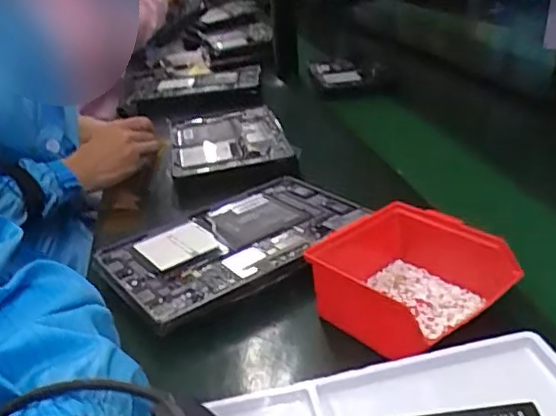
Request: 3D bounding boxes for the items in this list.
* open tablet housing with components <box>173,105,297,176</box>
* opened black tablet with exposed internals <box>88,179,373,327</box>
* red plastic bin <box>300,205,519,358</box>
[{"bbox_3d":[-0.080,-0.112,0.928,0.168,0.010,0.261,-9,26,-4],"label":"open tablet housing with components"},{"bbox_3d":[-0.044,0.030,0.622,0.258,0.011,0.176,-22,30,-28],"label":"opened black tablet with exposed internals"},{"bbox_3d":[0.103,0.061,0.500,0.134,0.065,0.141,-26,32,-33],"label":"red plastic bin"}]

